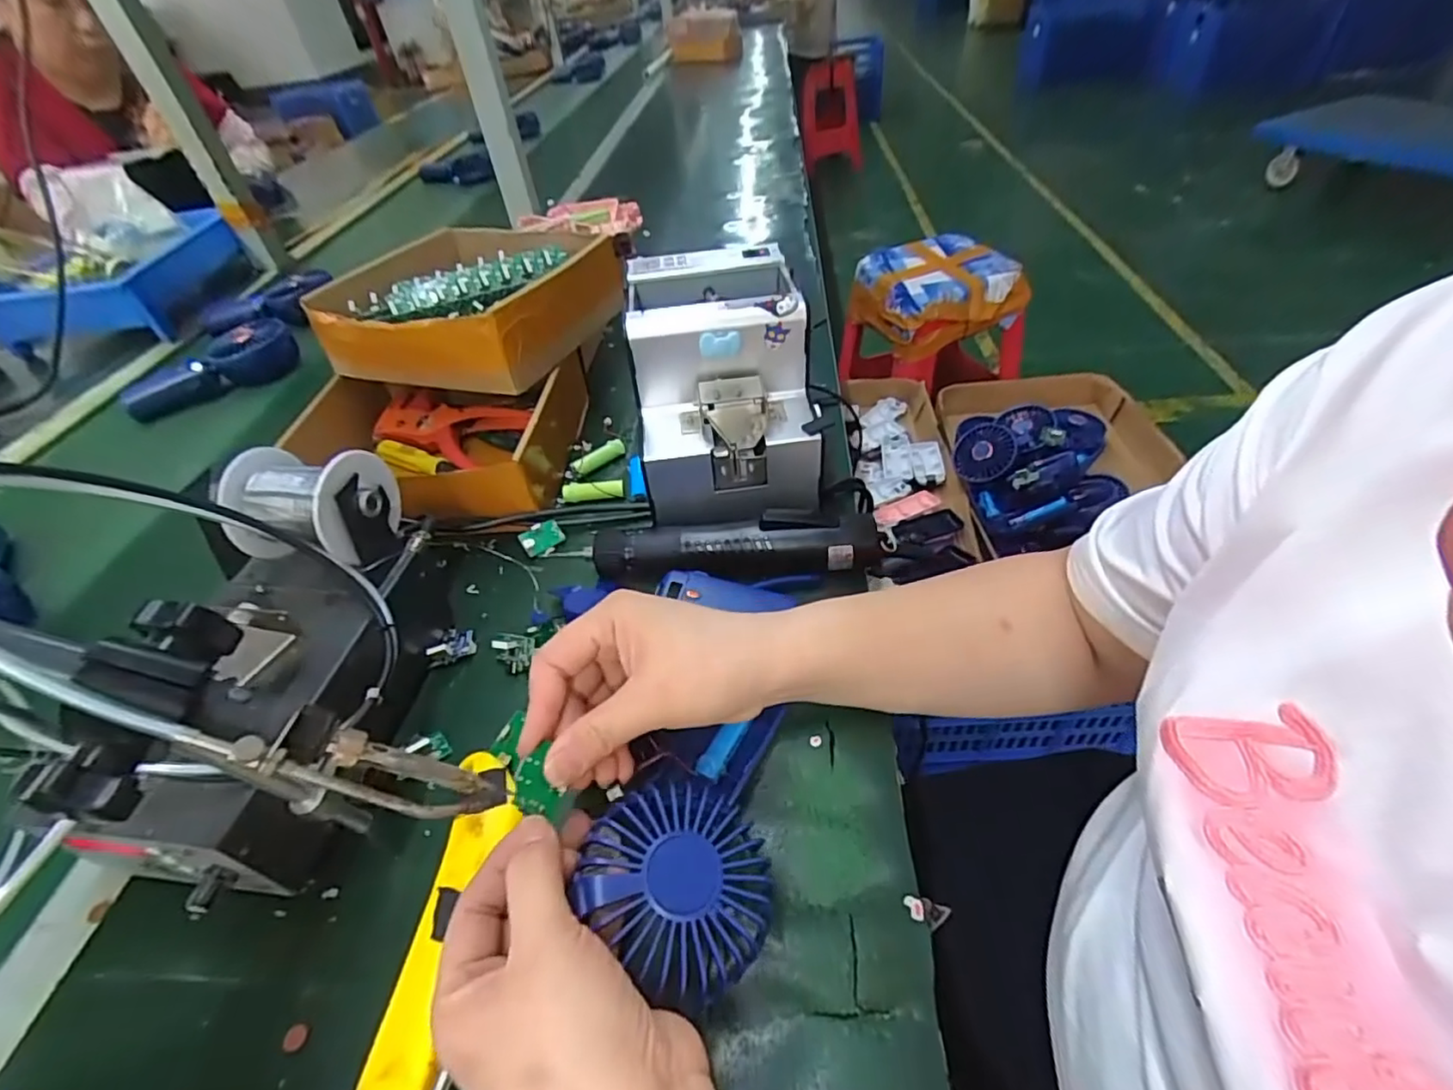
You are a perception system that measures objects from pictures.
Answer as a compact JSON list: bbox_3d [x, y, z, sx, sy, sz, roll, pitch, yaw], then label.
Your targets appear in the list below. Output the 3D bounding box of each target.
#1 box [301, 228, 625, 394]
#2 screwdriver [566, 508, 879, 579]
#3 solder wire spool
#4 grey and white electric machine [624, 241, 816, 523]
[{"bbox_3d":[-0.233,-0.228,0.569,0.205,0.063,0.226,10,47,17],"label":"box"},{"bbox_3d":[-0.003,0.003,0.432,0.214,0.039,0.042,-3,45,3],"label":"screwdriver"},{"bbox_3d":[-0.242,-0.023,0.359,0.080,0.053,0.062,-2,45,6],"label":"solder wire spool"},{"bbox_3d":[-0.004,-0.115,0.476,0.121,0.151,0.163,-9,45,-1],"label":"grey and white electric machine"}]

